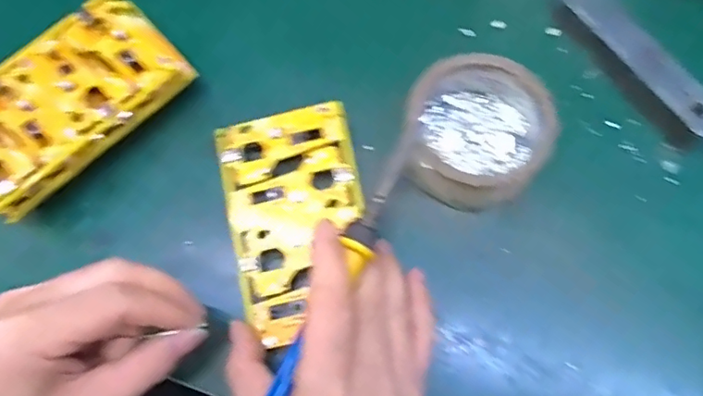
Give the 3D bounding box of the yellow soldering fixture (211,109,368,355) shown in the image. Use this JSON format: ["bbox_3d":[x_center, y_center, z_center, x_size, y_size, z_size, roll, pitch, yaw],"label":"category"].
[{"bbox_3d":[-0.032,0.012,0.320,0.081,0.015,0.133,-12,70,-2],"label":"yellow soldering fixture"}]

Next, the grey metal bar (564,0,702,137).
[{"bbox_3d":[0.185,-0.092,0.355,0.027,0.025,0.142,-33,72,-9],"label":"grey metal bar"}]

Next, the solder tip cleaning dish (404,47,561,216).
[{"bbox_3d":[0.076,-0.040,0.326,0.082,0.053,0.081,-1,70,2],"label":"solder tip cleaning dish"}]

